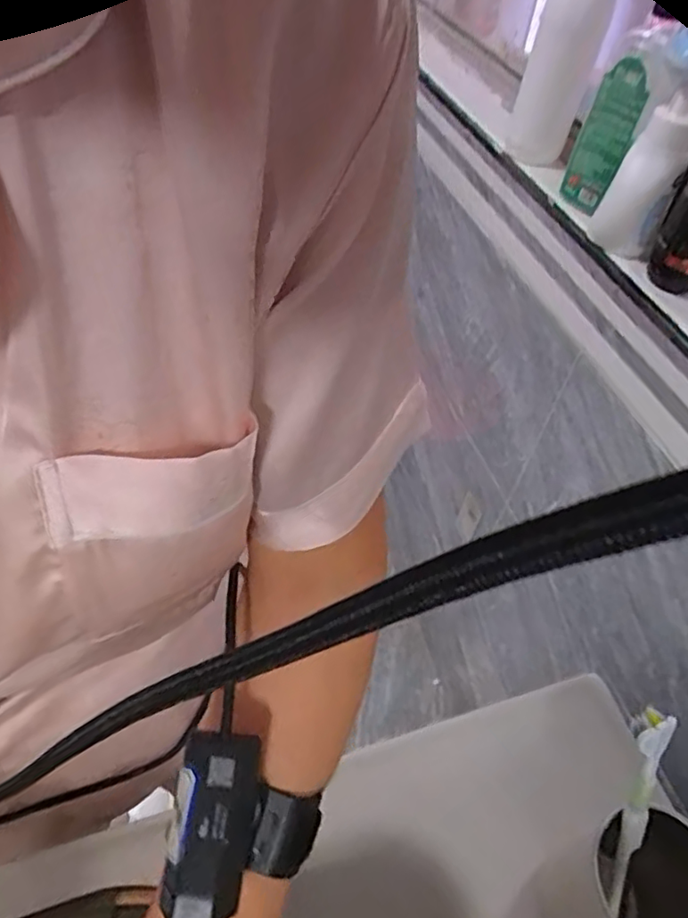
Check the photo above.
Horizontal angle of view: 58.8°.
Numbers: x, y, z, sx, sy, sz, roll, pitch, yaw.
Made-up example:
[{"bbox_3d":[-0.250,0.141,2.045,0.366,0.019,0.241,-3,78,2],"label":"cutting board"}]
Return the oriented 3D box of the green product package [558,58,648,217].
[{"bbox_3d":[0.289,-0.353,0.678,0.017,0.161,0.083,-12,56,-13],"label":"green product package"}]

